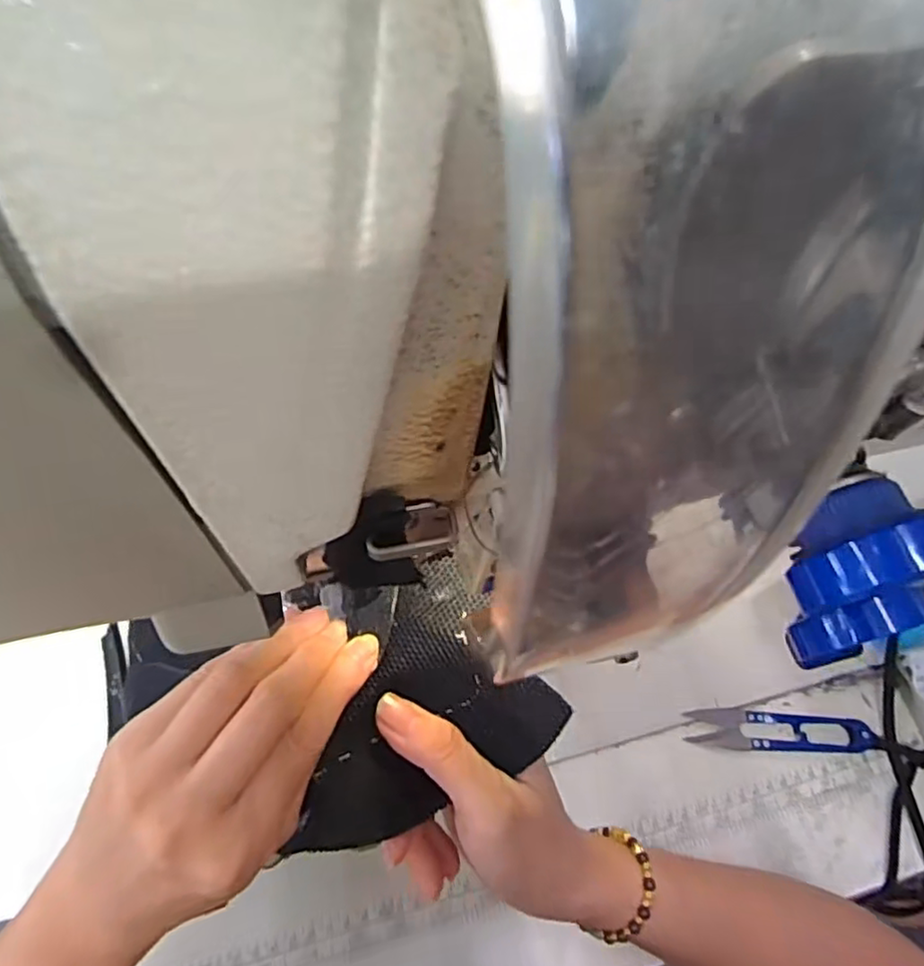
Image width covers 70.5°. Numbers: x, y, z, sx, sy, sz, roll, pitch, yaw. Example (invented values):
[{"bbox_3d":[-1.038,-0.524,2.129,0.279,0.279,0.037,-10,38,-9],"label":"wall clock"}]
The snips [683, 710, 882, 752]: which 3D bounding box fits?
[{"bbox_3d":[0.210,0.162,0.429,0.120,0.011,0.024,2,57,-1],"label":"snips"}]

